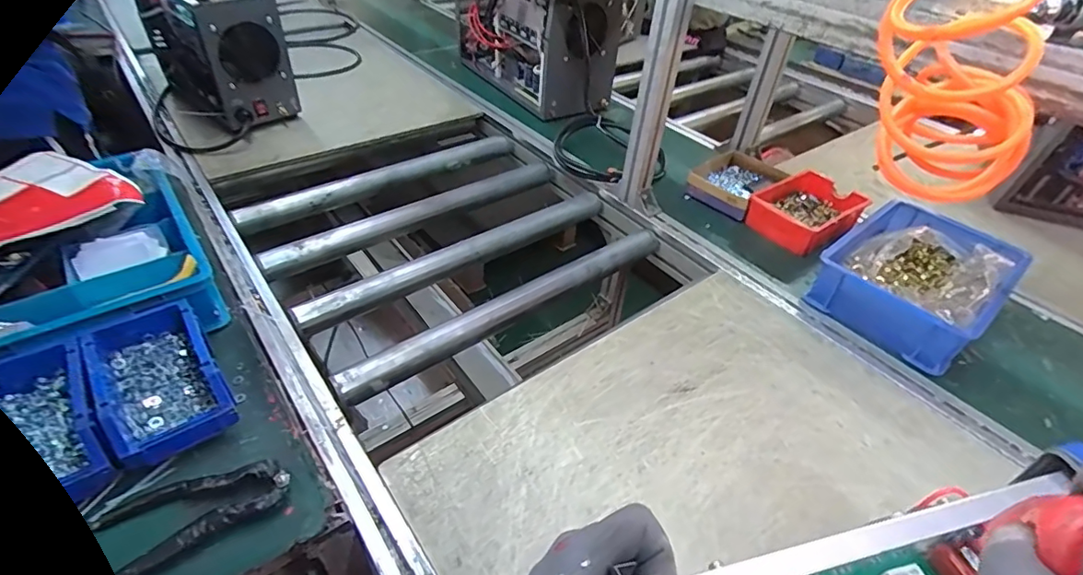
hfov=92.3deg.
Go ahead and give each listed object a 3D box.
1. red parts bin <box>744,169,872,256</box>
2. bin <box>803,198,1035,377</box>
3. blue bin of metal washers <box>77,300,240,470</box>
[{"bbox_3d":[0.496,-0.142,0.970,0.207,0.057,0.161,-28,51,-32],"label":"red parts bin"},{"bbox_3d":[0.581,-0.022,0.799,0.294,0.097,0.209,-26,50,-30],"label":"bin"},{"bbox_3d":[-0.406,0.095,0.552,0.106,0.058,0.163,-26,50,-31],"label":"blue bin of metal washers"}]

